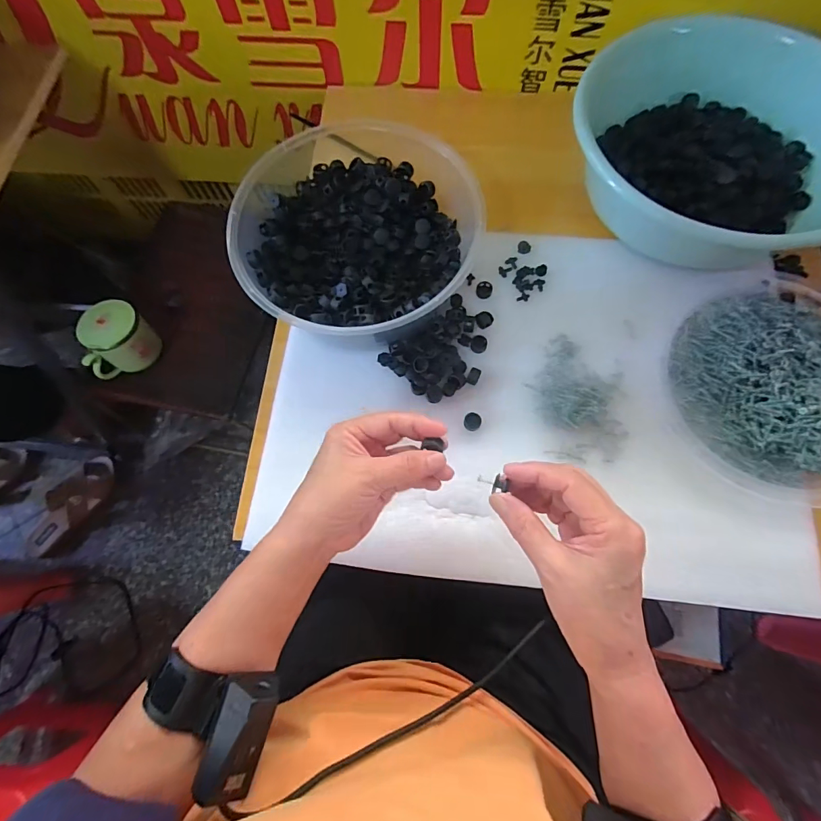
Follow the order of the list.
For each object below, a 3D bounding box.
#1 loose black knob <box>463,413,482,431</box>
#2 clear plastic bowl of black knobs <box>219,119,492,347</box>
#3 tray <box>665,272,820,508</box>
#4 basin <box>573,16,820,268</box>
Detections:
[{"bbox_3d":[0.063,0.012,0.430,0.018,0.010,0.018,0,74,1],"label":"loose black knob"},{"bbox_3d":[-0.059,-0.180,0.443,0.229,0.078,0.215,0,74,1],"label":"clear plastic bowl of black knobs"},{"bbox_3d":[0.372,-0.028,0.406,0.217,0.039,0.225,0,74,1],"label":"tray"},{"bbox_3d":[0.314,-0.282,0.441,0.280,0.097,0.222,8,74,3],"label":"basin"}]

